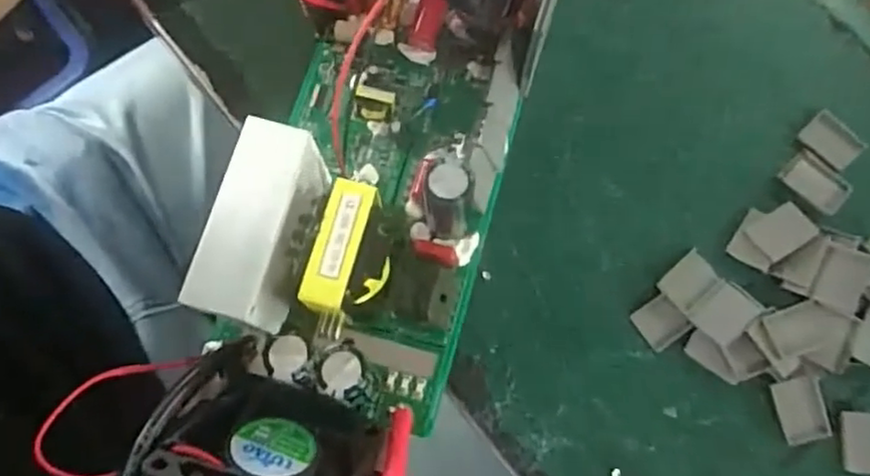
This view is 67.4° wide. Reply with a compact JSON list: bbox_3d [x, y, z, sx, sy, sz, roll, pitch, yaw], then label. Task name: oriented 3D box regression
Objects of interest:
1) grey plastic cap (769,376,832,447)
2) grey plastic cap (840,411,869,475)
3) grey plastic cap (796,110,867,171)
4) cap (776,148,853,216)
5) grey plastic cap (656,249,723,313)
[{"bbox_3d":[0.148,0.070,0.263,0.019,0.004,0.025,-11,76,-2],"label":"grey plastic cap"},{"bbox_3d":[0.172,0.082,0.259,0.018,0.004,0.024,3,76,1],"label":"grey plastic cap"},{"bbox_3d":[0.175,-0.043,0.286,0.019,0.004,0.024,-41,79,-9],"label":"grey plastic cap"},{"bbox_3d":[0.165,-0.024,0.282,0.019,0.004,0.027,-42,80,-9],"label":"cap"},{"bbox_3d":[0.108,0.019,0.274,0.023,0.004,0.019,-41,79,-9],"label":"grey plastic cap"}]

